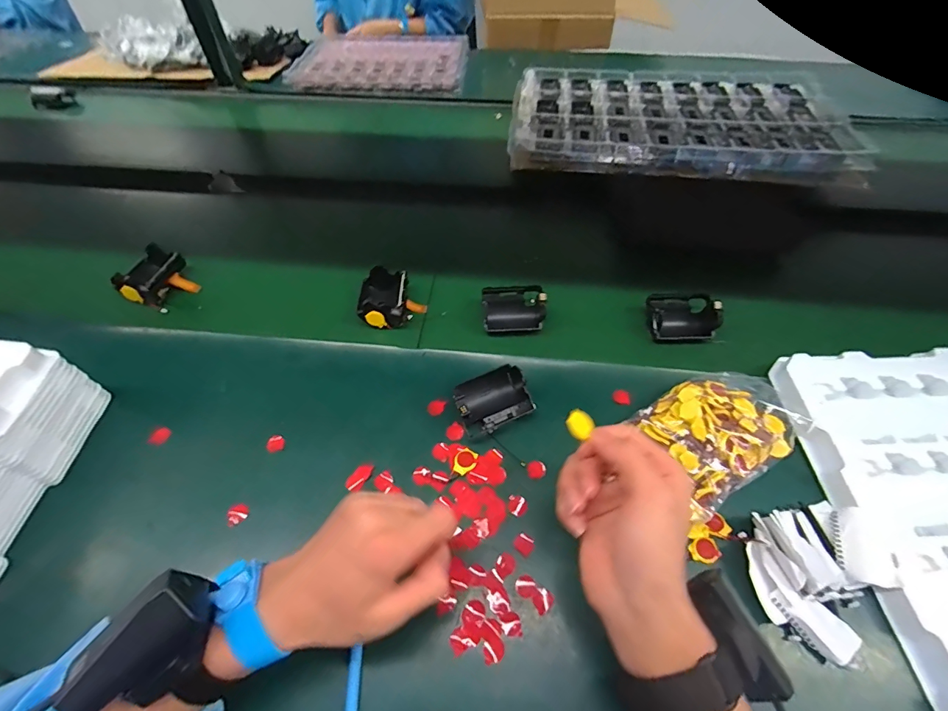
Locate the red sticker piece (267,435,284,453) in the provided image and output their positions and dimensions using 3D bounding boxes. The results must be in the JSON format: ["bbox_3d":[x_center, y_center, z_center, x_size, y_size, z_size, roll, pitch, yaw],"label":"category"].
[{"bbox_3d":[-0.190,0.085,0.414,0.016,0.008,0.014,-28,58,-19],"label":"red sticker piece"}]

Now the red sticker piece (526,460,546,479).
[{"bbox_3d":[0.058,0.105,0.397,0.017,0.005,0.017,-2,53,-1],"label":"red sticker piece"}]

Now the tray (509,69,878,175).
[{"bbox_3d":[0.331,-0.395,0.718,0.525,0.040,0.314,5,53,4],"label":"tray"}]

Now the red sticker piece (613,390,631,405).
[{"bbox_3d":[0.150,0.042,0.436,0.017,0.006,0.013,12,54,9],"label":"red sticker piece"}]

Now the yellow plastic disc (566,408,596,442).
[{"bbox_3d":[0.075,0.048,0.308,0.020,0.004,0.018,-35,80,-28],"label":"yellow plastic disc"}]

